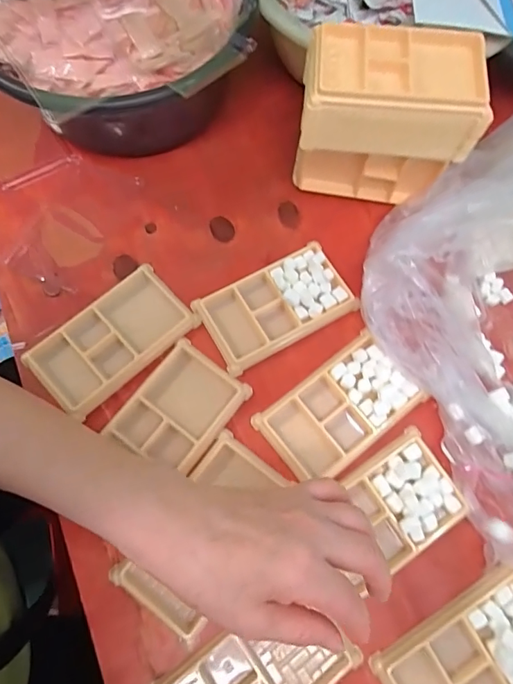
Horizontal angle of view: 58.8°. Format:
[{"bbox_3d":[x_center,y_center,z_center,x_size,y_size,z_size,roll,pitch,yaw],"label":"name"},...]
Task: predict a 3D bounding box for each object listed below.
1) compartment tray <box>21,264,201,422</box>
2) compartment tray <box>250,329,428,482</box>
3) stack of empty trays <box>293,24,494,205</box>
[{"bbox_3d":[-0.126,-0.002,0.398,0.134,0.011,0.074,-41,77,-14],"label":"compartment tray"},{"bbox_3d":[0.071,0.057,0.388,0.127,0.017,0.076,-36,76,-12],"label":"compartment tray"},{"bbox_3d":[0.109,-0.189,0.405,0.137,0.132,0.079,7,71,1],"label":"stack of empty trays"}]

